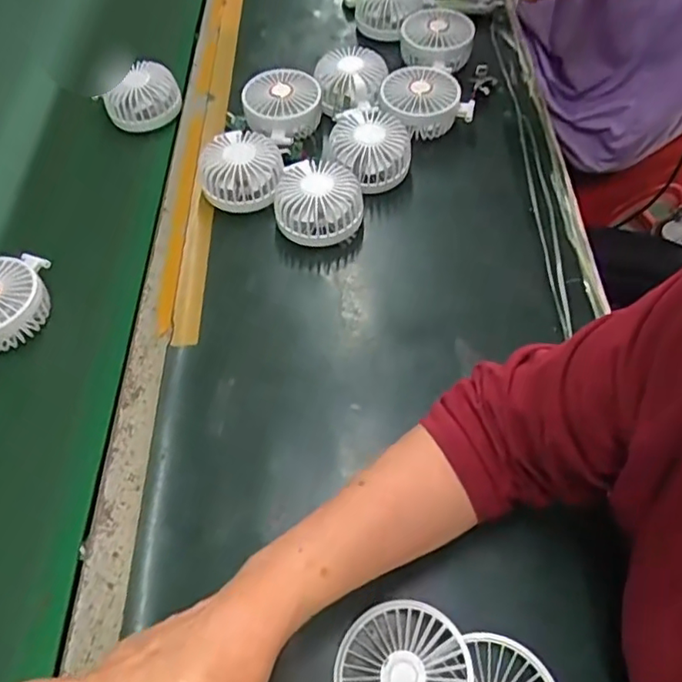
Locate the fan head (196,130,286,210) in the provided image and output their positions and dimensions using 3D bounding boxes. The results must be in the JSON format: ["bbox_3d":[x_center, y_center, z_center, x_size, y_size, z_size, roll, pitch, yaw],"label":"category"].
[{"bbox_3d":[-0.104,-0.181,0.622,0.086,0.043,0.089,-6,57,1],"label":"fan head"}]

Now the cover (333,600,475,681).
[{"bbox_3d":[0.040,0.216,0.379,0.083,0.018,0.086,24,62,19],"label":"cover"}]

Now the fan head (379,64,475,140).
[{"bbox_3d":[0.090,-0.265,0.651,0.094,0.041,0.086,-2,58,3],"label":"fan head"}]

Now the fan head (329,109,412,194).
[{"bbox_3d":[0.031,-0.205,0.632,0.086,0.050,0.096,-6,57,1],"label":"fan head"}]

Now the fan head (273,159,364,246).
[{"bbox_3d":[-0.022,-0.143,0.591,0.086,0.047,0.094,3,57,7],"label":"fan head"}]

